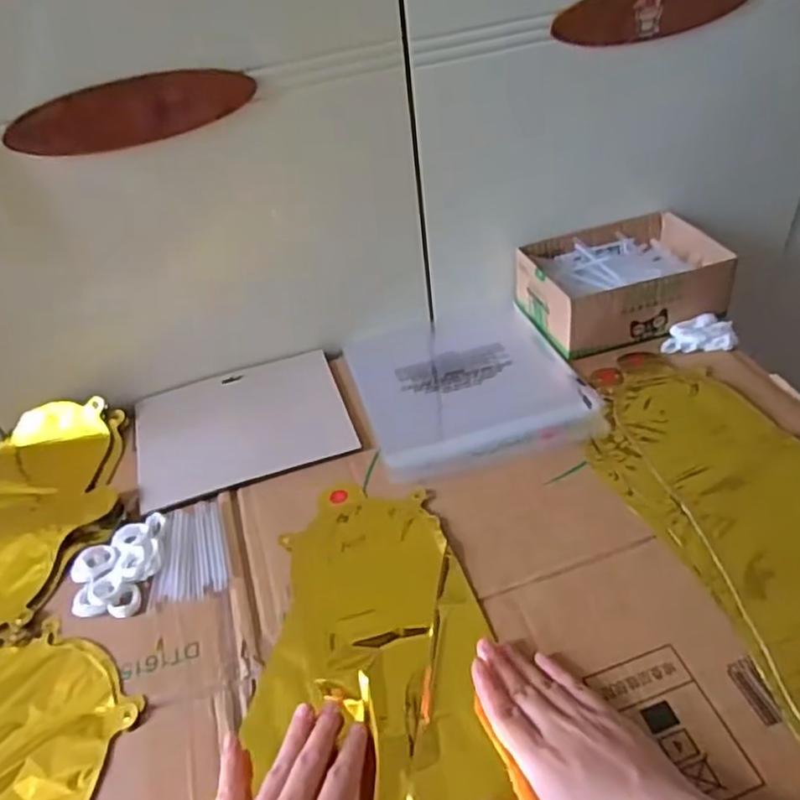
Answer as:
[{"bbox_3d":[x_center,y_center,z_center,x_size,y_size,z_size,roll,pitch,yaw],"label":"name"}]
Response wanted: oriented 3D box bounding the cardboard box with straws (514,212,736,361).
[{"bbox_3d":[0.233,-0.128,0.717,0.193,0.065,0.146,-15,41,-8],"label":"cardboard box with straws"}]

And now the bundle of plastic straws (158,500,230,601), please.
[{"bbox_3d":[-0.164,0.117,0.533,0.050,0.010,0.087,-13,41,-6],"label":"bundle of plastic straws"}]

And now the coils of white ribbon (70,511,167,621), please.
[{"bbox_3d":[-0.221,0.129,0.523,0.069,0.012,0.083,-10,41,-3],"label":"coils of white ribbon"}]

